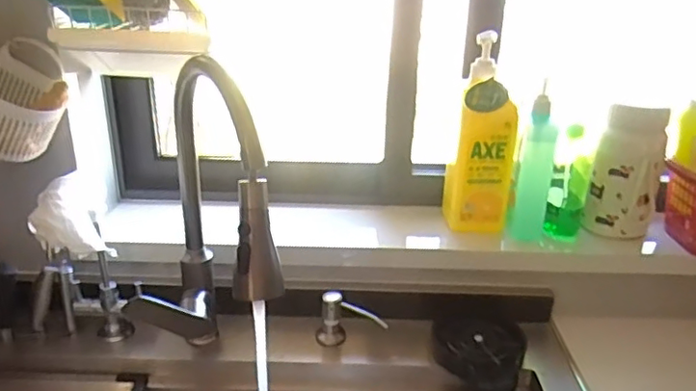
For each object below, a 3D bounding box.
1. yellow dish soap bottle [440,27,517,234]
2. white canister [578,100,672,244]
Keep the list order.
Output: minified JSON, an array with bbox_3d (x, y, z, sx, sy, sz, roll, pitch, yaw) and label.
[{"bbox_3d":[0.197,-0.073,0.843,0.096,0.263,0.055,11,22,11],"label":"yellow dish soap bottle"},{"bbox_3d":[0.411,-0.038,0.866,0.098,0.185,0.087,17,24,25],"label":"white canister"}]

